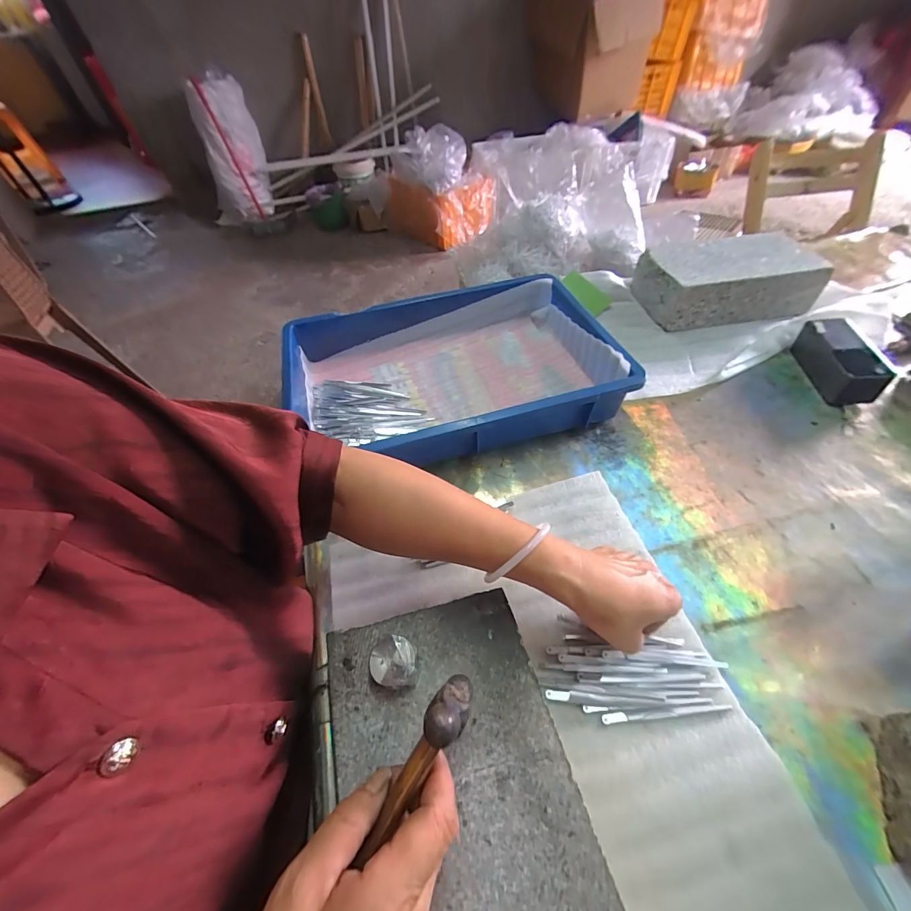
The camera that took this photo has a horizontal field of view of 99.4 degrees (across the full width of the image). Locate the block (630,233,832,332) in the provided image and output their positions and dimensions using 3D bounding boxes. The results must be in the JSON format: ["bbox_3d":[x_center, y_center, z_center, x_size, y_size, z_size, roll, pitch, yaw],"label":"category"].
[{"bbox_3d":[0.449,-0.292,0.645,0.245,0.082,0.137,-8,51,-5],"label":"block"}]

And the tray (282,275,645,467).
[{"bbox_3d":[-0.014,-0.119,0.536,0.418,0.073,0.283,-12,52,-8],"label":"tray"}]

